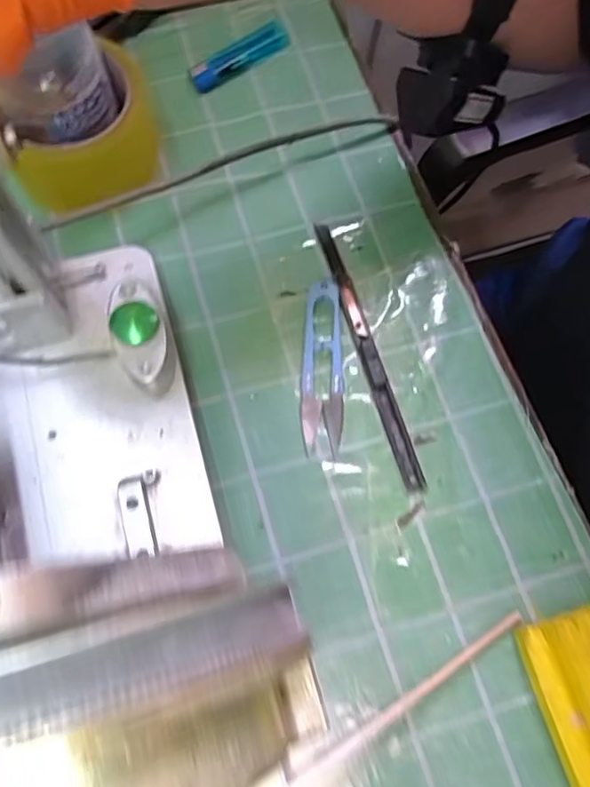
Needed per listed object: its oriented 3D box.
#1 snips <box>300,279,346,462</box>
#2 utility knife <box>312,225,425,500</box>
[{"bbox_3d":[0.016,-0.018,0.339,0.024,0.007,0.105,3,70,-1],"label":"snips"},{"bbox_3d":[0.042,-0.028,0.344,0.013,0.007,0.173,-15,71,-7],"label":"utility knife"}]

